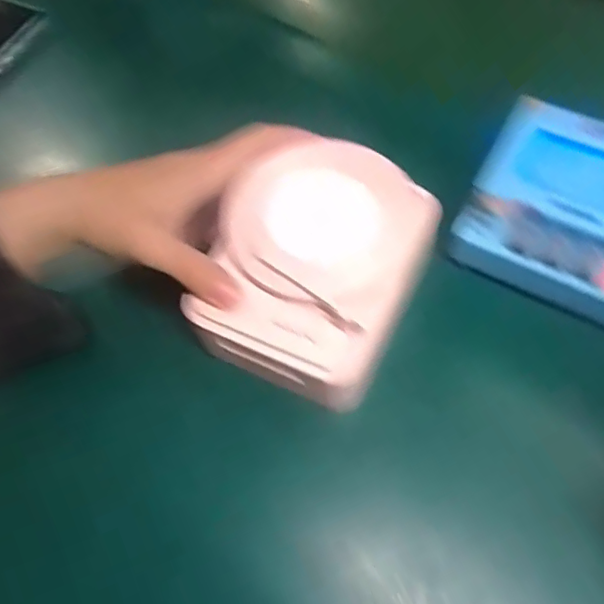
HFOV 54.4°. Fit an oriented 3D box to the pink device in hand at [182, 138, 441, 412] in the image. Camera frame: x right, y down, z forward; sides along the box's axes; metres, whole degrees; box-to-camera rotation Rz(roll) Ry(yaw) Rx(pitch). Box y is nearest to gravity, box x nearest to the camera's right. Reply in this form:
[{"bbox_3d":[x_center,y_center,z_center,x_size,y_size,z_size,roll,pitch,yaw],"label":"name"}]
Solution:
[{"bbox_3d":[0.009,-0.015,0.320,0.108,0.046,0.137,19,63,14],"label":"pink device in hand"}]

